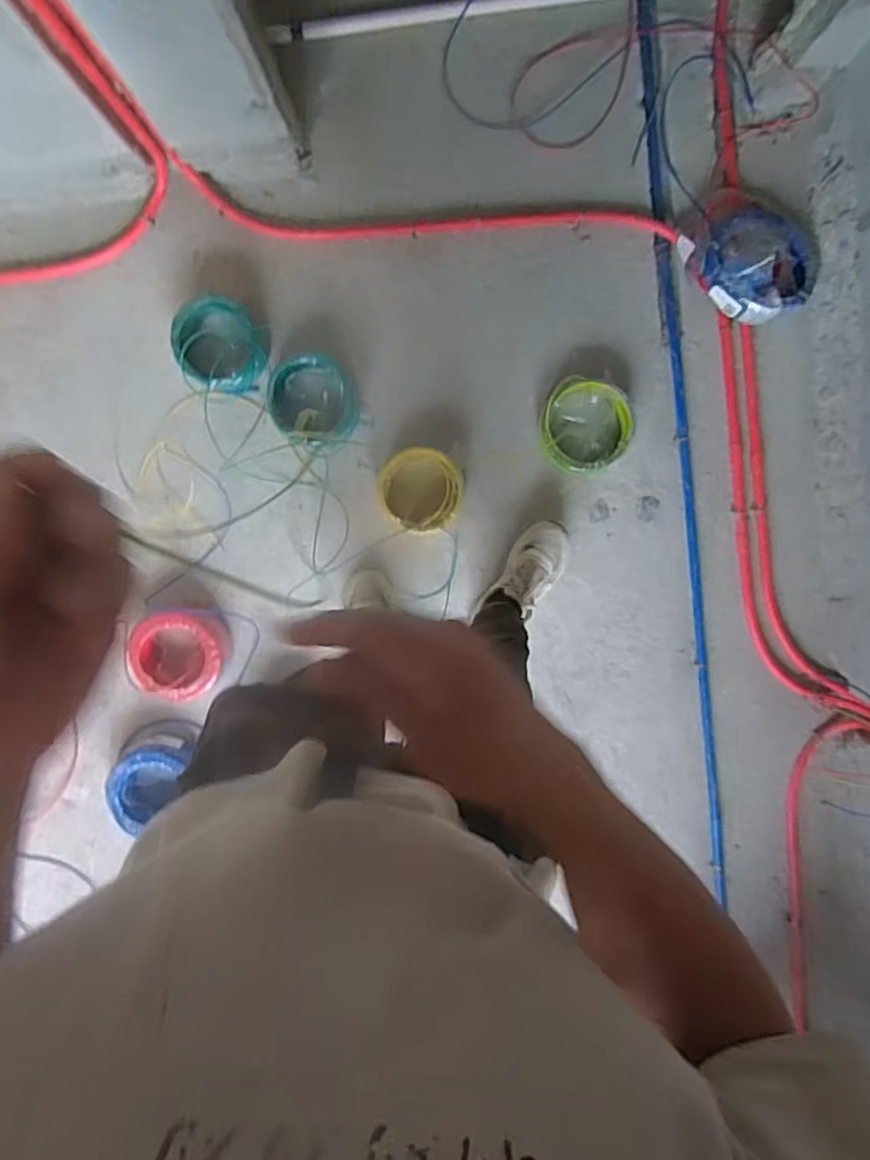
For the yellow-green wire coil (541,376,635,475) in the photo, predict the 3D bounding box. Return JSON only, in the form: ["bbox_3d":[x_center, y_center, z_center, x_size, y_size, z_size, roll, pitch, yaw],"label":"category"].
[{"bbox_3d":[0.313,-0.313,1.342,0.183,0.084,0.185,0,98,0],"label":"yellow-green wire coil"}]

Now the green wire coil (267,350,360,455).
[{"bbox_3d":[-0.244,-0.360,1.323,0.198,0.060,0.171,38,97,-5],"label":"green wire coil"}]

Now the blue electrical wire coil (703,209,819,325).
[{"bbox_3d":[0.639,-0.623,1.299,0.220,0.061,0.217,0,97,-1],"label":"blue electrical wire coil"}]

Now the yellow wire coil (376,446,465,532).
[{"bbox_3d":[-0.028,-0.182,1.340,0.166,0.077,0.167,0,98,0],"label":"yellow wire coil"}]

